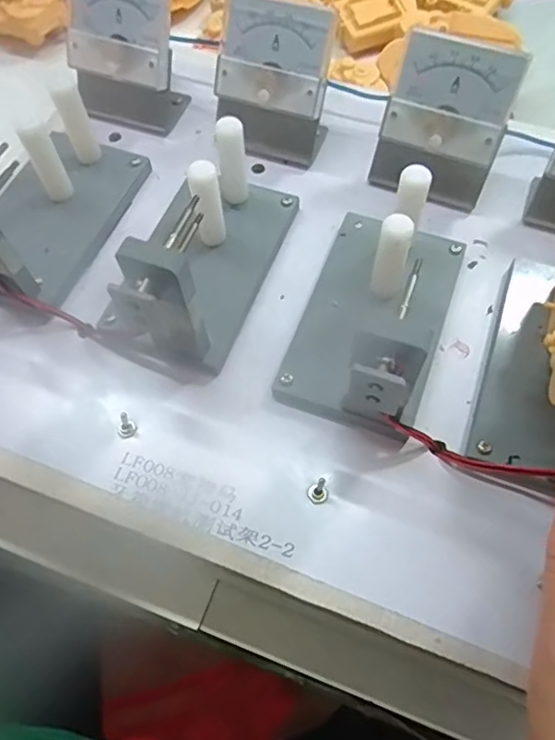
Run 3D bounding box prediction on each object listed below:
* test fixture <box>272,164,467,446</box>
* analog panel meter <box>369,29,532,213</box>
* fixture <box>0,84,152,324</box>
[{"bbox_3d":[0.049,-0.037,0.278,0.068,0.059,0.118,19,65,11],"label":"test fixture"},{"bbox_3d":[0.091,-0.133,0.319,0.067,0.082,0.040,20,65,12],"label":"analog panel meter"},{"bbox_3d":[-0.135,-0.097,0.303,0.066,0.080,0.129,19,65,11],"label":"fixture"}]

